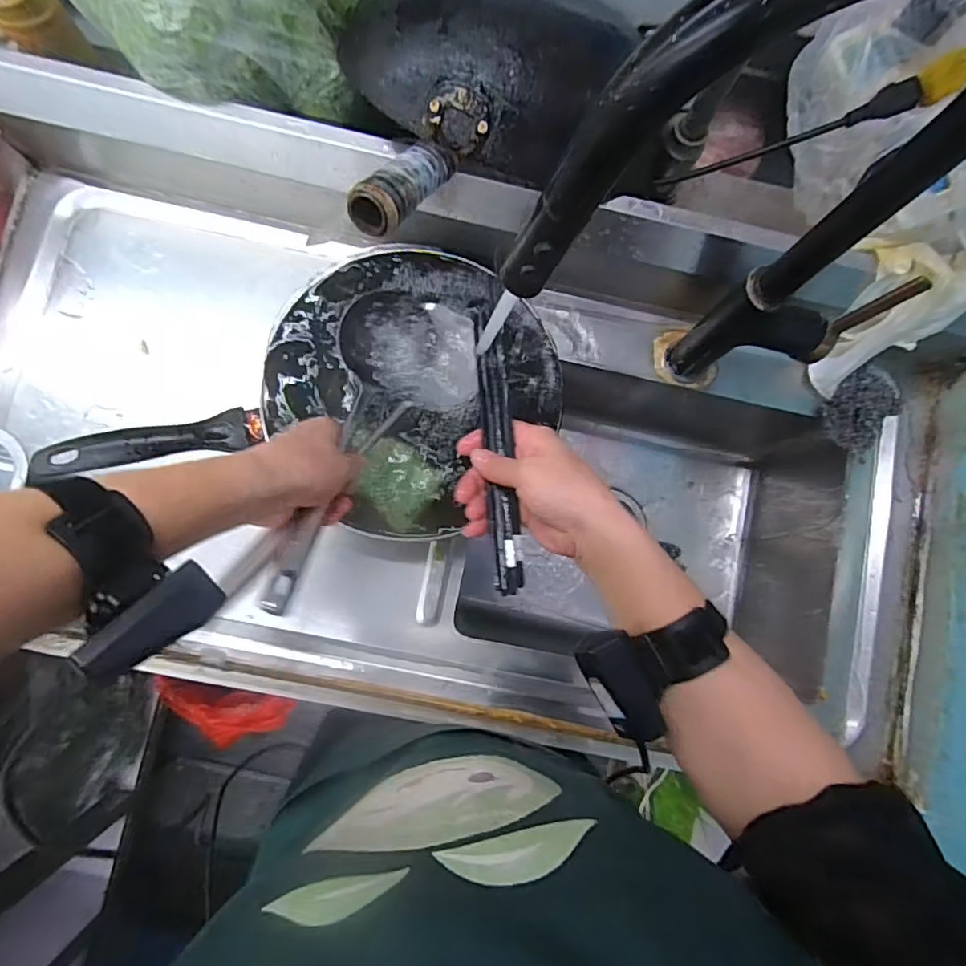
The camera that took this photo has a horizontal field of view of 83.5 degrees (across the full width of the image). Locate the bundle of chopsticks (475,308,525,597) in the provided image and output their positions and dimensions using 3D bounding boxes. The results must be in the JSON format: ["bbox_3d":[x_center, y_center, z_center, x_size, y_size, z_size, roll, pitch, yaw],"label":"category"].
[{"bbox_3d":[0.012,-0.032,0.437,0.023,0.029,0.235,-4,78,-4],"label":"bundle of chopsticks"}]

